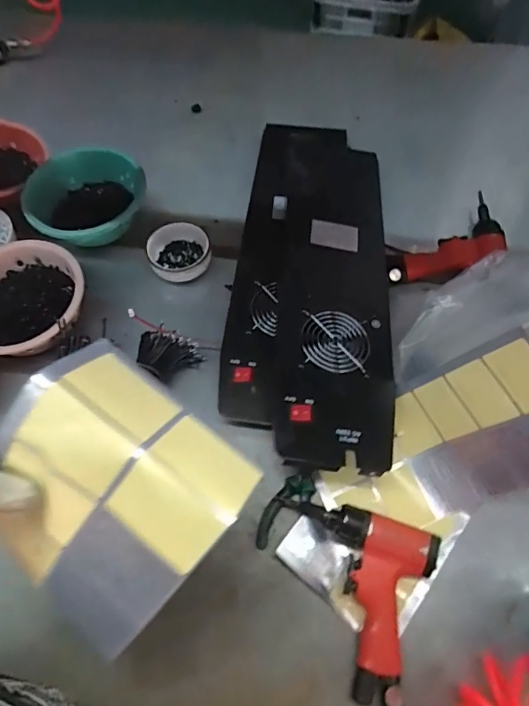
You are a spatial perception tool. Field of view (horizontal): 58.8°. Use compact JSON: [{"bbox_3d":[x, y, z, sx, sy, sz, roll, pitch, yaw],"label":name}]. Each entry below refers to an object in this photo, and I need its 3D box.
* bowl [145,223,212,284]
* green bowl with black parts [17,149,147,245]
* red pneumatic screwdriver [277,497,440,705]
[{"bbox_3d":[-0.130,-0.151,0.718,0.093,0.040,0.090,0,63,1],"label":"bowl"},{"bbox_3d":[-0.286,-0.236,0.752,0.195,0.070,0.170,-8,63,-3],"label":"green bowl with black parts"},{"bbox_3d":[0.084,0.251,0.505,0.174,0.040,0.161,17,65,9],"label":"red pneumatic screwdriver"}]

